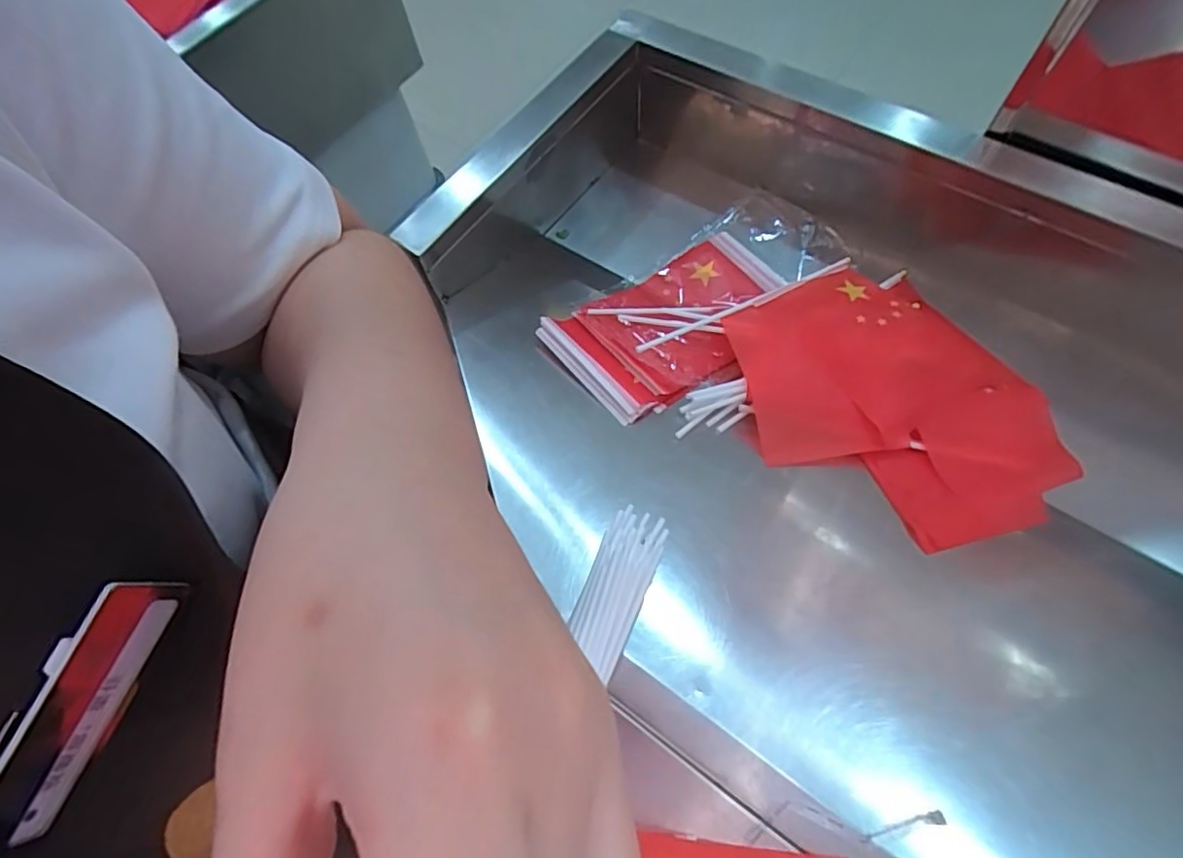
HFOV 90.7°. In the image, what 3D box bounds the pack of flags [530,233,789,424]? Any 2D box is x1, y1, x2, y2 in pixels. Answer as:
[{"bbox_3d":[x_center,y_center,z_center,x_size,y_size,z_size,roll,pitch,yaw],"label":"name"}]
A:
[{"bbox_3d":[0.091,-0.119,0.613,0.276,0.054,0.153,-39,69,-13],"label":"pack of flags"}]

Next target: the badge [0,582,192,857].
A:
[{"bbox_3d":[-0.127,0.069,0.143,0.009,0.022,0.069,24,79,13],"label":"badge"}]

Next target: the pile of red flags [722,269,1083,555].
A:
[{"bbox_3d":[0.280,-0.028,0.554,0.260,0.030,0.304,-33,67,-11],"label":"pile of red flags"}]

